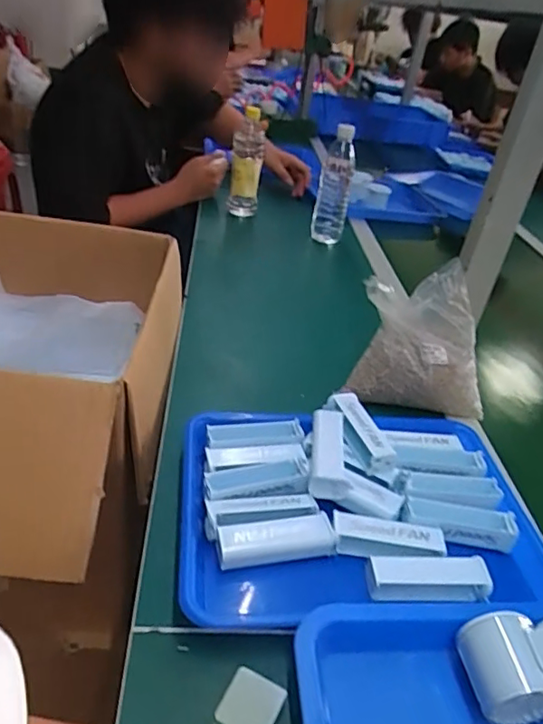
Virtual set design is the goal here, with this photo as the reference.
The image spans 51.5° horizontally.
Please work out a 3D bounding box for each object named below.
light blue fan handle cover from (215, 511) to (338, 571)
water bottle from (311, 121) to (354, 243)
[{"bbox_3d":[0.004,0.159,0.497,0.101,0.024,0.031,-2,34,-17],"label":"light blue fan handle cover"},{"bbox_3d":[0.128,-0.361,1.145,0.068,0.213,0.074,10,32,0],"label":"water bottle"}]

